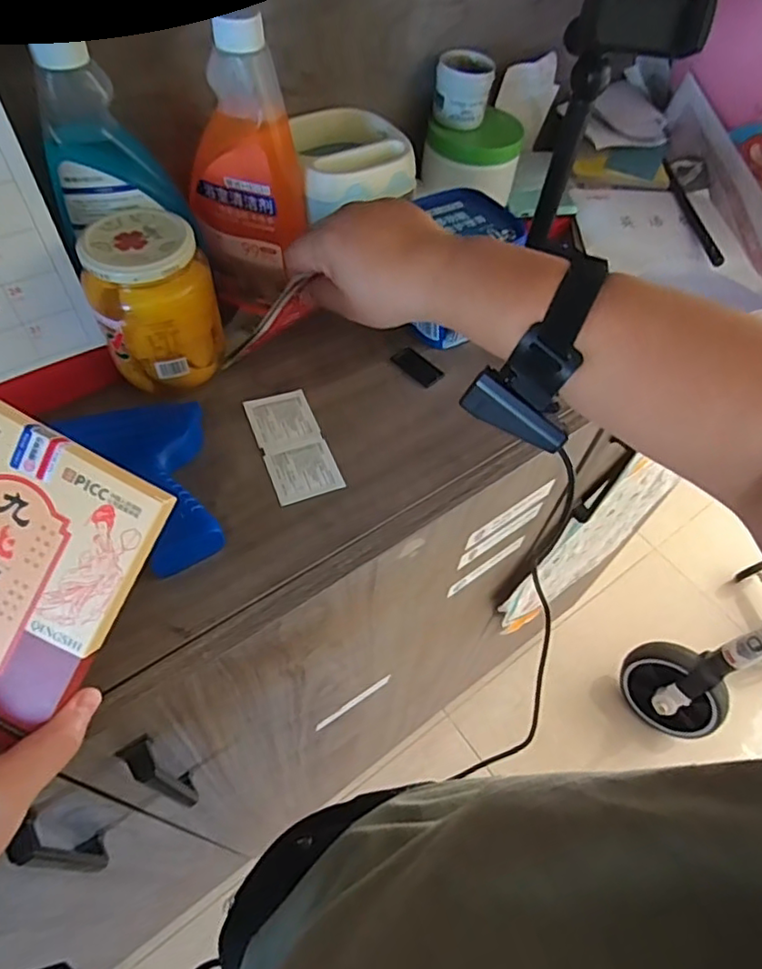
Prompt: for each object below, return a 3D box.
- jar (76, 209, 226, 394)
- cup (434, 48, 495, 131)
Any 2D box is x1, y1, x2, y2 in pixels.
[{"bbox_3d":[-0.157,-0.124,0.419,0.080,0.107,0.070,-15,58,-15],"label":"jar"},{"bbox_3d":[0.075,-0.360,0.539,0.048,0.047,0.042,7,55,0],"label":"cup"}]

